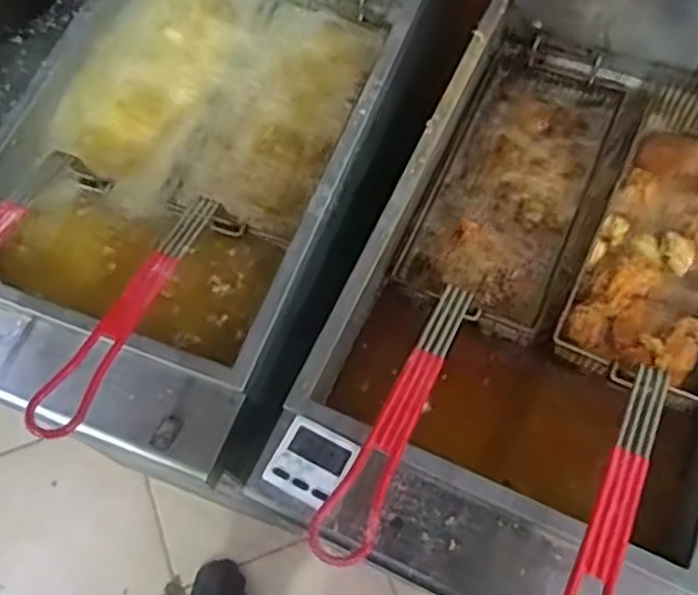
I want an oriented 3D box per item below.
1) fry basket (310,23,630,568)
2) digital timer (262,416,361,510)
[{"bbox_3d":[0.128,-0.025,0.777,0.176,0.159,0.665,21,55,12],"label":"fry basket"},{"bbox_3d":[-0.033,0.149,0.664,0.067,0.015,0.065,25,70,14],"label":"digital timer"}]

